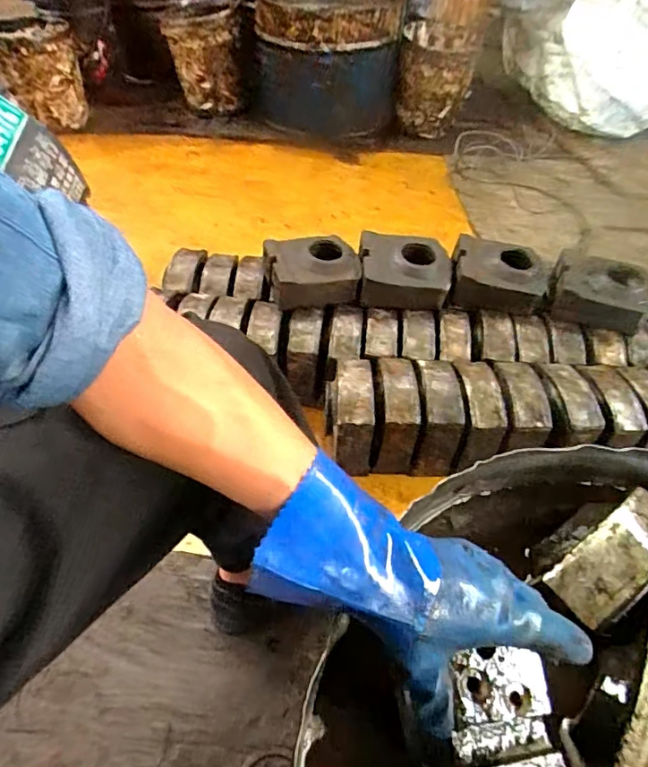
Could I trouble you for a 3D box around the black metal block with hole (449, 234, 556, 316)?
[{"bbox_3d":[0.363,-0.226,1.058,0.189,0.080,0.151,8,48,4],"label":"black metal block with hole"}]

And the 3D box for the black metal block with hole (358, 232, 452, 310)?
[{"bbox_3d":[0.167,-0.233,1.070,0.186,0.089,0.158,9,48,5],"label":"black metal block with hole"}]

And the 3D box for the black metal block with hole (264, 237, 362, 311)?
[{"bbox_3d":[-0.027,-0.232,1.074,0.192,0.099,0.152,0,48,-4],"label":"black metal block with hole"}]

